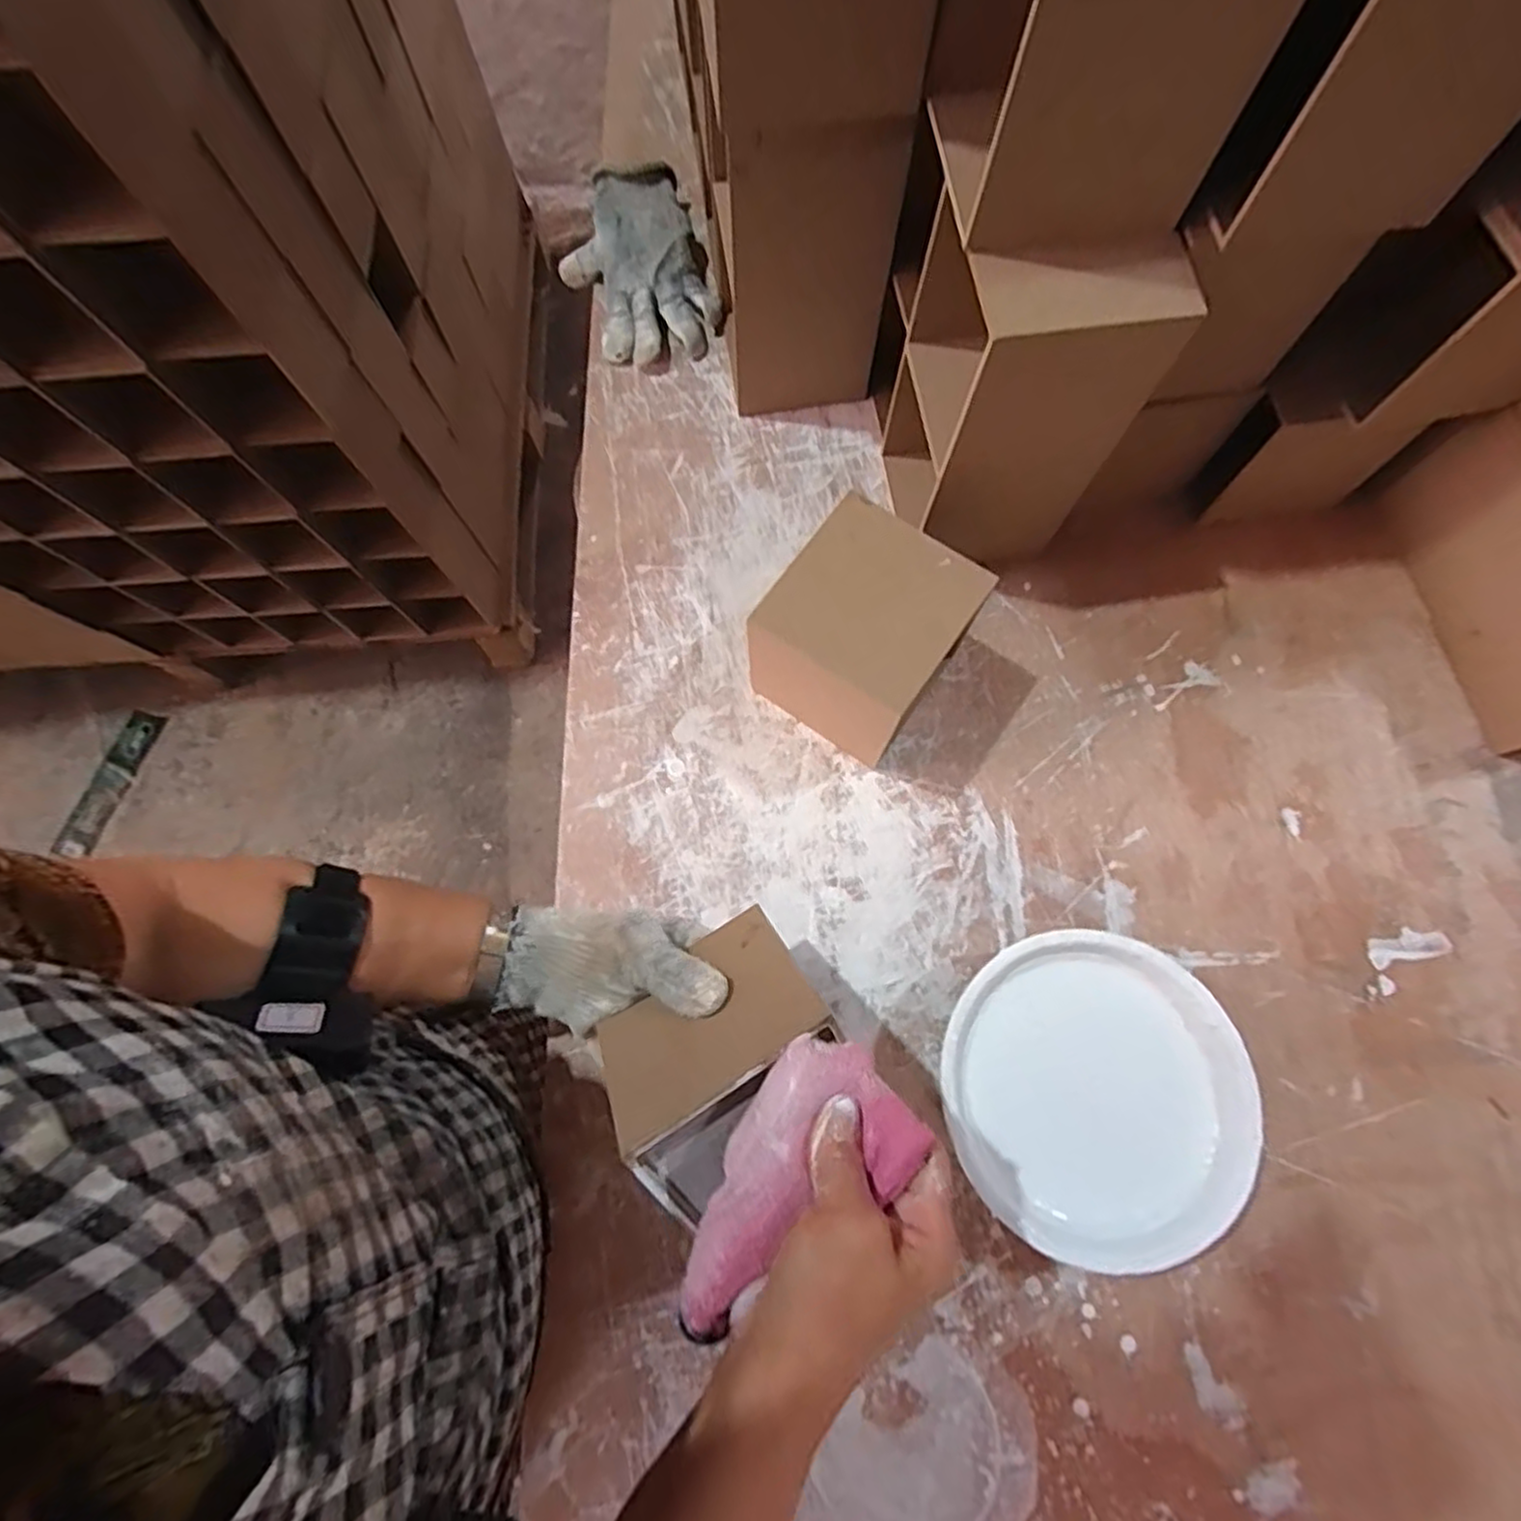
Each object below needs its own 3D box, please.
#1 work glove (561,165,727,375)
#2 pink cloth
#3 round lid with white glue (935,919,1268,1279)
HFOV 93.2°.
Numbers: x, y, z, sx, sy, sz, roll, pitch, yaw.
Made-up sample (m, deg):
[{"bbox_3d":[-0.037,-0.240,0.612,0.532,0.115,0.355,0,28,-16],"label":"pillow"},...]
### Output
[{"bbox_3d":[-0.102,-0.426,0.622,0.125,0.039,0.185,-26,75,-6],"label":"work glove"},{"bbox_3d":[0.010,0.175,0.294,0.063,0.024,0.121,39,84,12],"label":"pink cloth"},{"bbox_3d":[0.191,0.194,0.430,0.167,0.057,0.169,0,74,1],"label":"round lid with white glue"}]

